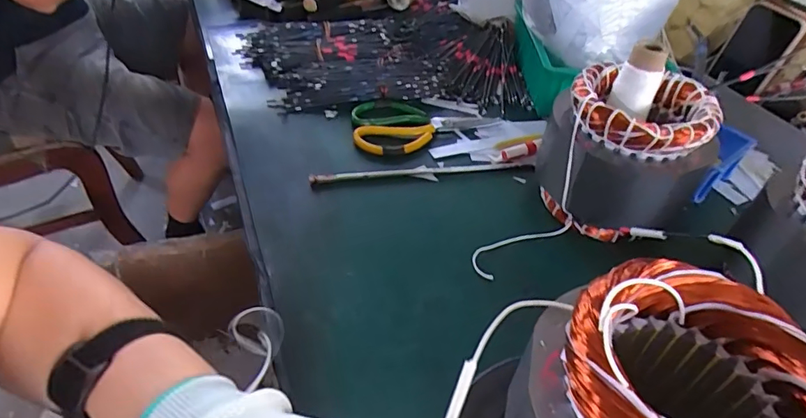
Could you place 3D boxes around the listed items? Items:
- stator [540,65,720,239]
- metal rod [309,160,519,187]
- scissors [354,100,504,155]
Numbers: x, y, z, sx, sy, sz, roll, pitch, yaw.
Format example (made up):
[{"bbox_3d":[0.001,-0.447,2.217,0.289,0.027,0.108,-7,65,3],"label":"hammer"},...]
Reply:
[{"bbox_3d":[0.218,-0.055,0.497,0.139,0.136,0.139,20,45,16],"label":"stator"},{"bbox_3d":[0.016,-0.043,0.563,0.243,0.009,0.015,-6,44,-11],"label":"metal rod"},{"bbox_3d":[0.019,-0.120,0.634,0.186,0.012,0.107,-22,49,-25],"label":"scissors"}]

